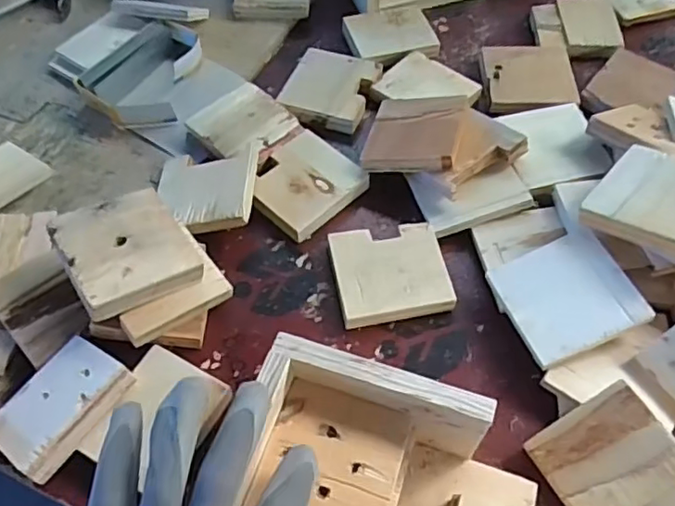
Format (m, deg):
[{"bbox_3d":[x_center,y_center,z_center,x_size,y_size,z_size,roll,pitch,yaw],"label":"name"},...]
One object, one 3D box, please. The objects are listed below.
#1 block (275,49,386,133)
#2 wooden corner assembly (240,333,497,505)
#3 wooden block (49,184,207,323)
[{"bbox_3d":[-0.009,-0.171,0.635,0.087,0.018,0.090,19,58,11],"label":"block"},{"bbox_3d":[0.012,0.134,0.385,0.138,0.076,0.112,15,60,10],"label":"wooden corner assembly"},{"bbox_3d":[-0.164,-0.003,0.471,0.088,0.016,0.092,-24,63,-28],"label":"wooden block"}]

